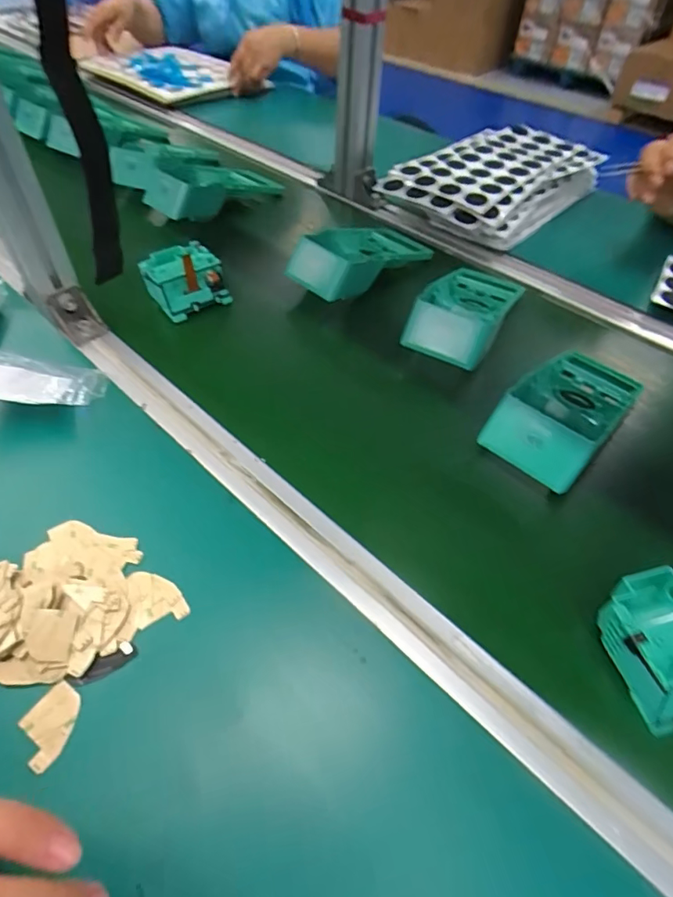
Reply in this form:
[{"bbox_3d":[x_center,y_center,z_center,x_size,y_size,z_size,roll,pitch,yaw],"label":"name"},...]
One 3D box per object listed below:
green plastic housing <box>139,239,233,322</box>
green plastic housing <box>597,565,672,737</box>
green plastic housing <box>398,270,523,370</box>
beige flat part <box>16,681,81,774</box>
[{"bbox_3d":[-0.171,-0.185,0.543,0.075,0.052,0.070,-29,58,-22],"label":"green plastic housing"},{"bbox_3d":[0.210,0.119,0.302,0.075,0.035,0.078,-11,53,-10],"label":"green plastic housing"},{"bbox_3d":[0.138,-0.149,0.519,0.082,0.041,0.177,25,55,18],"label":"green plastic housing"},{"bbox_3d":[-0.163,0.158,0.279,0.028,0.004,0.038,35,50,6],"label":"beige flat part"}]

